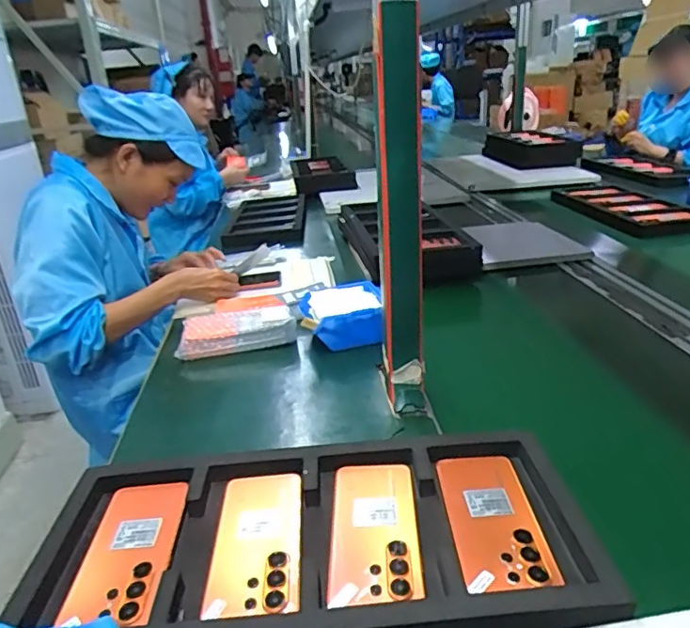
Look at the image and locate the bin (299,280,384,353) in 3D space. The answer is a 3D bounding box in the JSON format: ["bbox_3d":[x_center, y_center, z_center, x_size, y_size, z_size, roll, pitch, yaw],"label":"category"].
[{"bbox_3d":[0.000,0.006,0.926,0.124,0.067,0.128,-8,24,-8],"label":"bin"}]

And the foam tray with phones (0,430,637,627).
[{"bbox_3d":[-0.031,0.204,0.505,0.477,0.040,0.215,-5,23,-1],"label":"foam tray with phones"}]

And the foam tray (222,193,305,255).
[{"bbox_3d":[-0.233,-0.290,1.693,0.215,0.037,0.507,-5,23,-2],"label":"foam tray"}]

